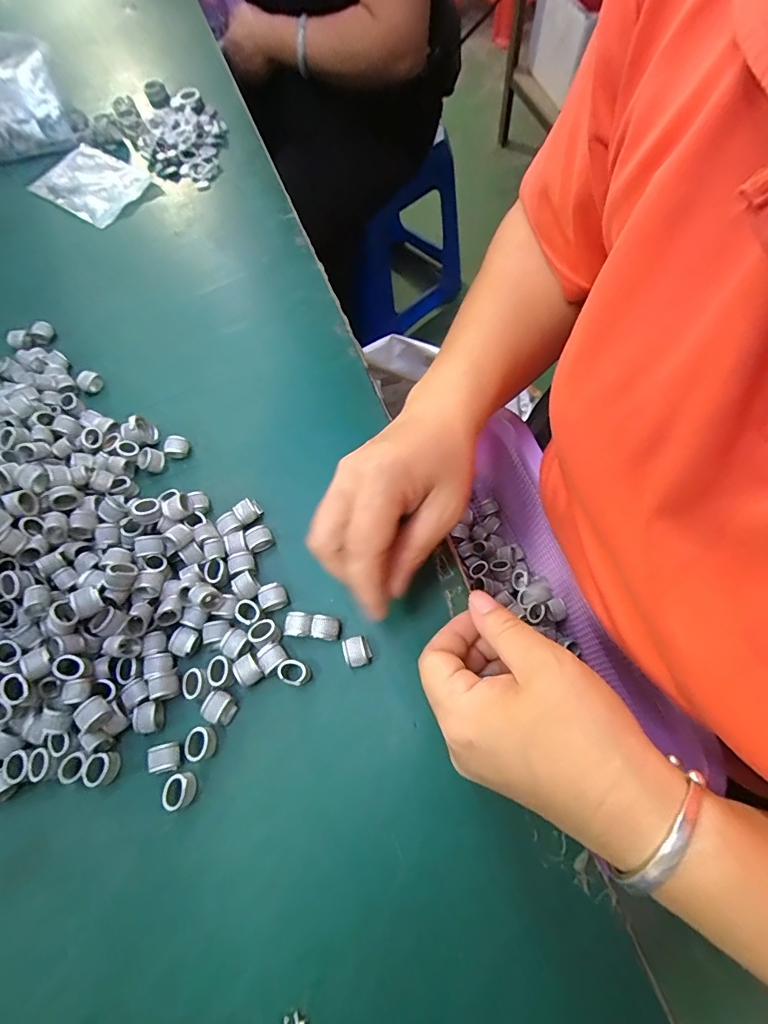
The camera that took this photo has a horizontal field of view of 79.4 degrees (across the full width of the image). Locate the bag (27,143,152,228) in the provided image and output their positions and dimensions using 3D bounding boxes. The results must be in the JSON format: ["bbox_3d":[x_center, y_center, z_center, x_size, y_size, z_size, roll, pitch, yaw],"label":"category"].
[{"bbox_3d":[-0.291,-0.330,0.463,0.108,0.013,0.078,37,73,17],"label":"bag"}]

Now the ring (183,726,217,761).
[{"bbox_3d":[-0.102,0.127,0.254,0.015,0.012,0.016,-15,66,-2],"label":"ring"}]

